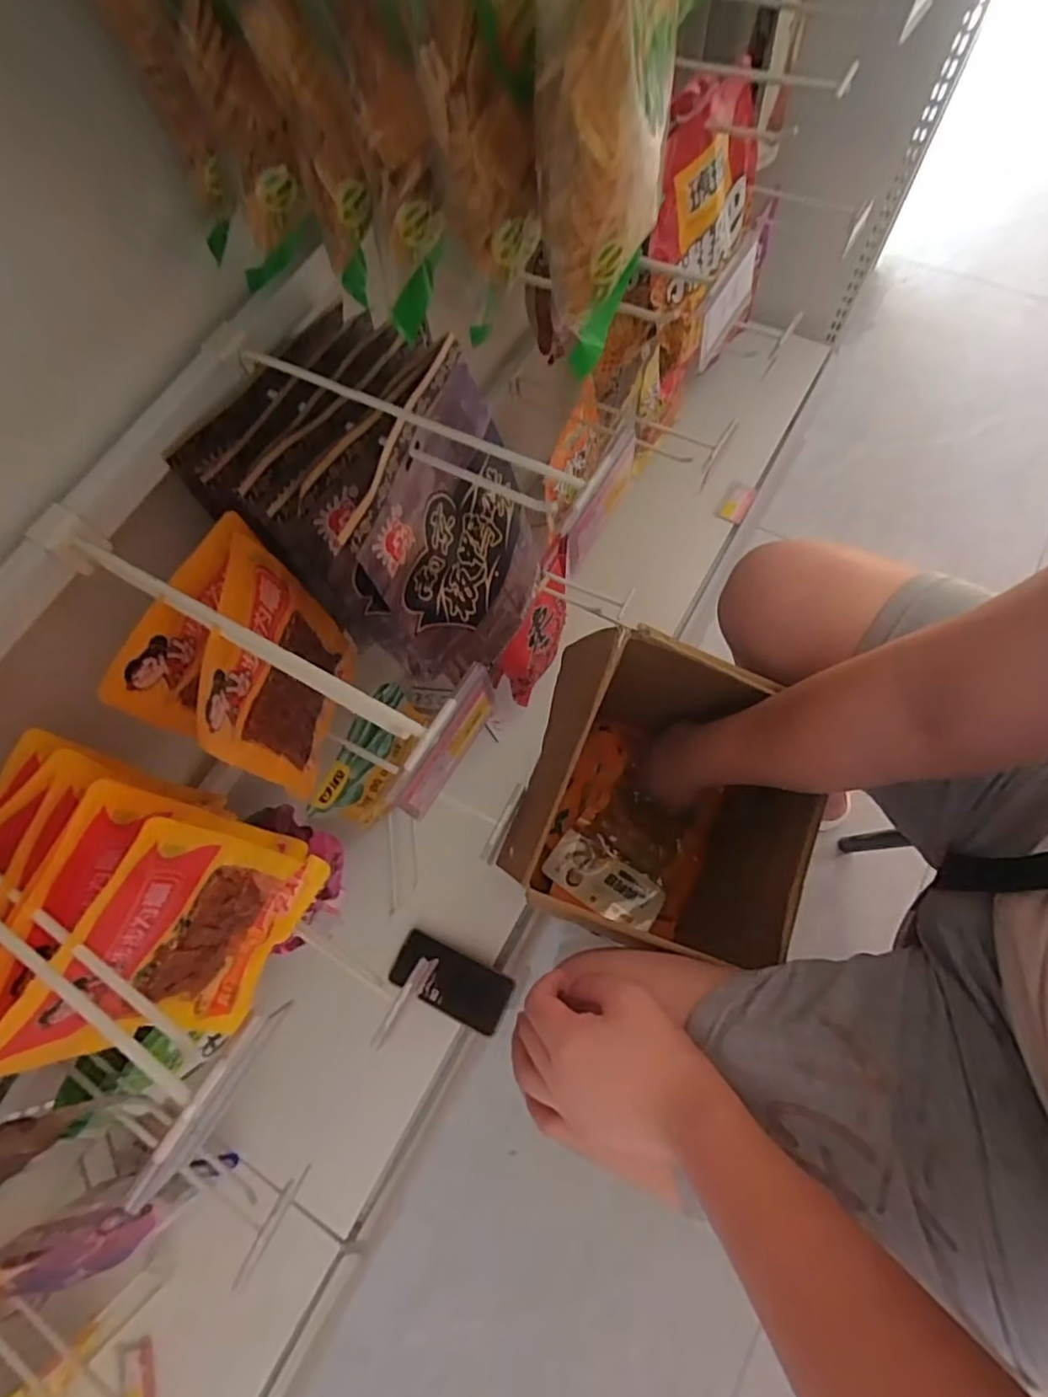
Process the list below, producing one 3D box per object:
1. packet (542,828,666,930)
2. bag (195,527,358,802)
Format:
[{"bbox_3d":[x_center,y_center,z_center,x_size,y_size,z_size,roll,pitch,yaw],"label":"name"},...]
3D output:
[{"bbox_3d":[0.105,0.234,0.794,0.149,0.020,0.073,31,74,14],"label":"packet"},{"bbox_3d":[-0.184,-0.014,0.469,0.025,0.181,0.139,8,70,6],"label":"bag"}]

